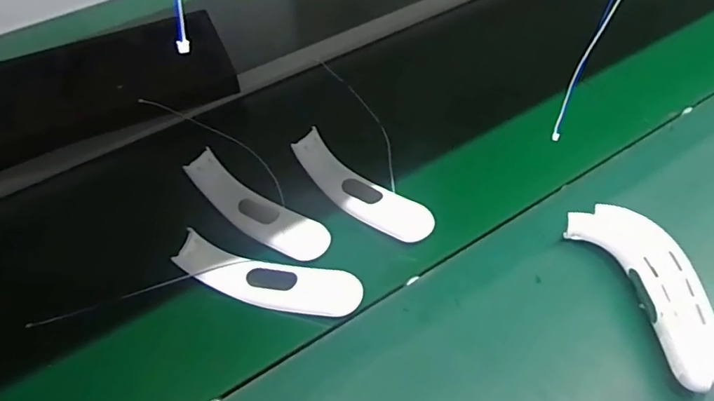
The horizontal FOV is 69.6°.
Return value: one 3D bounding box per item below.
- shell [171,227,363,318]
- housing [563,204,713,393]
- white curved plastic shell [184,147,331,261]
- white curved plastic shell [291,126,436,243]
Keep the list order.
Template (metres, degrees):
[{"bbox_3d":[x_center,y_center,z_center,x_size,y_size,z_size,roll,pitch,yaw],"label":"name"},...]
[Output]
[{"bbox_3d":[-0.093,0.087,0.560,0.195,0.033,0.050,14,53,-4],"label":"shell"},{"bbox_3d":[0.300,0.089,0.524,0.069,0.052,0.198,-17,54,-10],"label":"housing"},{"bbox_3d":[-0.119,0.008,0.600,0.189,0.036,0.051,26,58,21],"label":"white curved plastic shell"},{"bbox_3d":[0.004,-0.017,0.616,0.189,0.035,0.058,31,60,23],"label":"white curved plastic shell"}]

